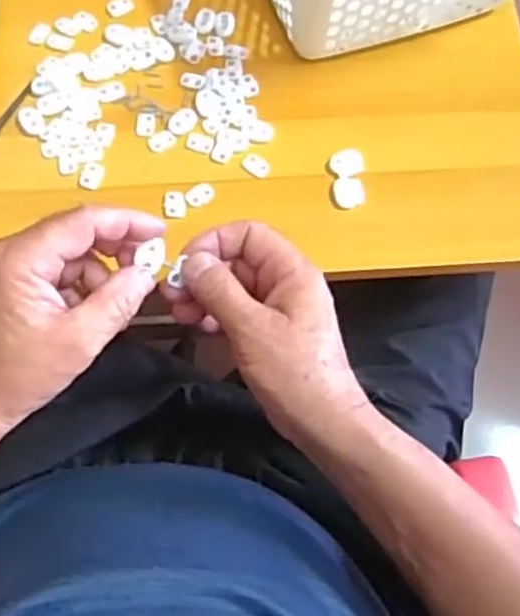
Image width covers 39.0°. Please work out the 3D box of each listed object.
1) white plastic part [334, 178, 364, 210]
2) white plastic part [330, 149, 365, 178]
[{"bbox_3d":[0.061,-0.080,0.504,0.020,0.006,0.023,-8,68,-6],"label":"white plastic part"},{"bbox_3d":[0.062,-0.103,0.515,0.023,0.008,0.021,13,67,3],"label":"white plastic part"}]

